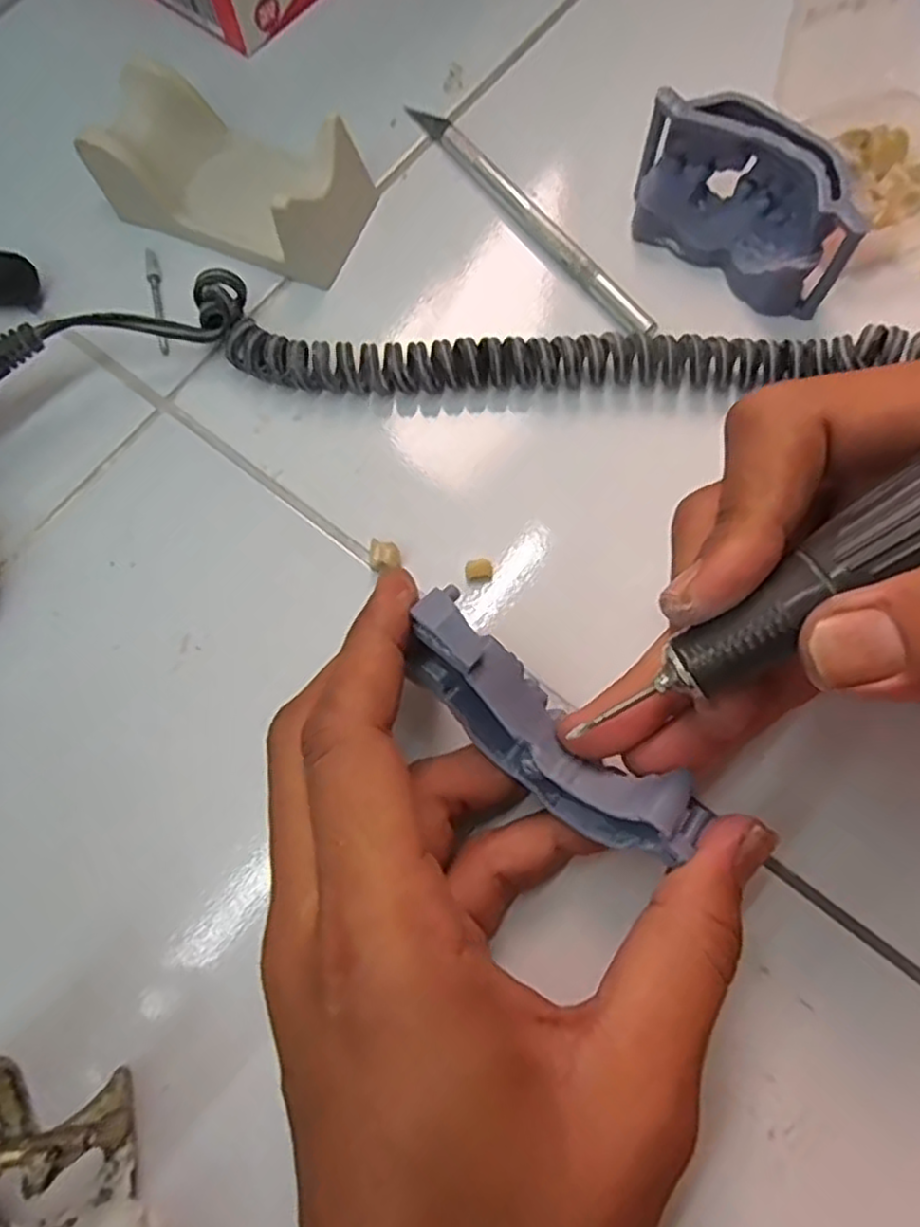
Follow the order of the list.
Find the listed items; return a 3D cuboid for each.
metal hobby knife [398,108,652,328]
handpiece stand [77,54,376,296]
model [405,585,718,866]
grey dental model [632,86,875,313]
[{"bbox_3d":[0.025,-0.148,0.269,0.008,0.007,0.133,-37,76,-10],"label":"metal hobby knife"},{"bbox_3d":[-0.081,-0.159,0.262,0.090,0.033,0.046,22,74,8],"label":"handpiece stand"},{"bbox_3d":[0.021,0.031,0.188,0.084,0.026,0.023,40,77,11],"label":"model"},{"bbox_3d":[0.096,-0.139,0.245,0.079,0.041,0.029,36,77,11],"label":"grey dental model"}]

